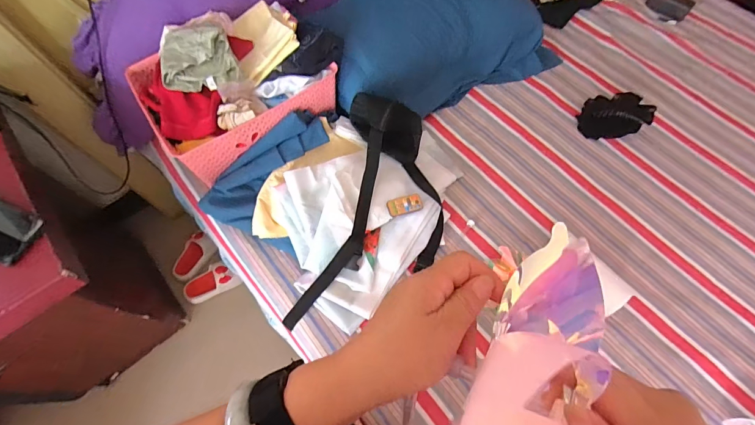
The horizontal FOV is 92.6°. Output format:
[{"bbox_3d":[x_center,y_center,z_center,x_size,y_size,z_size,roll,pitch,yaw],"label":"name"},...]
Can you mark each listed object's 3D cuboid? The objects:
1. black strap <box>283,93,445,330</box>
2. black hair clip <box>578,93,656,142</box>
[{"bbox_3d":[0.015,-0.024,0.798,0.280,0.190,0.534,14,66,7],"label":"black strap"},{"bbox_3d":[0.648,-0.270,0.994,0.165,0.088,0.105,-5,65,-2],"label":"black hair clip"}]

